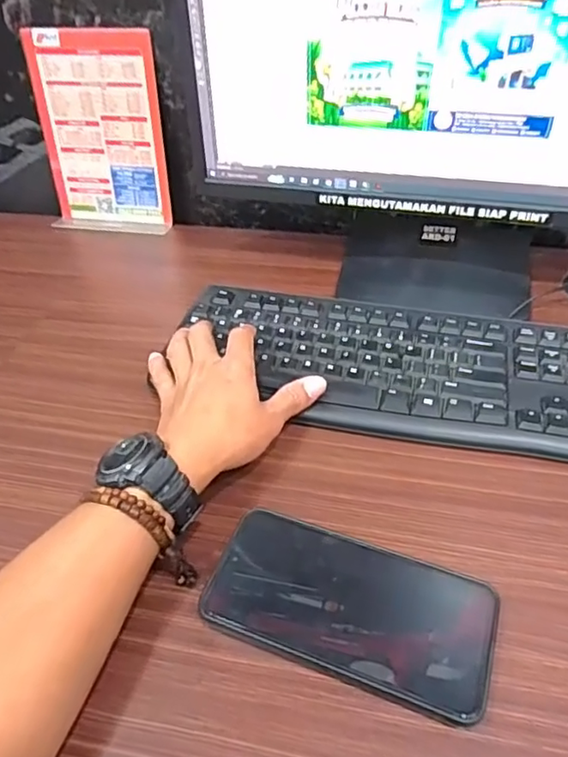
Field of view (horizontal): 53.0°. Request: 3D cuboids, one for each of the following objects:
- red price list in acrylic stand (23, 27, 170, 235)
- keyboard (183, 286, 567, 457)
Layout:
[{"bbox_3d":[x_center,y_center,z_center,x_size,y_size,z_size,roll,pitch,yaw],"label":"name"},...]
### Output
[{"bbox_3d":[-0.215,-0.280,0.670,0.149,0.207,0.052,5,44,9],"label":"red price list in acrylic stand"},{"bbox_3d":[0.119,-0.010,0.476,0.417,0.016,0.159,13,45,17],"label":"keyboard"}]

